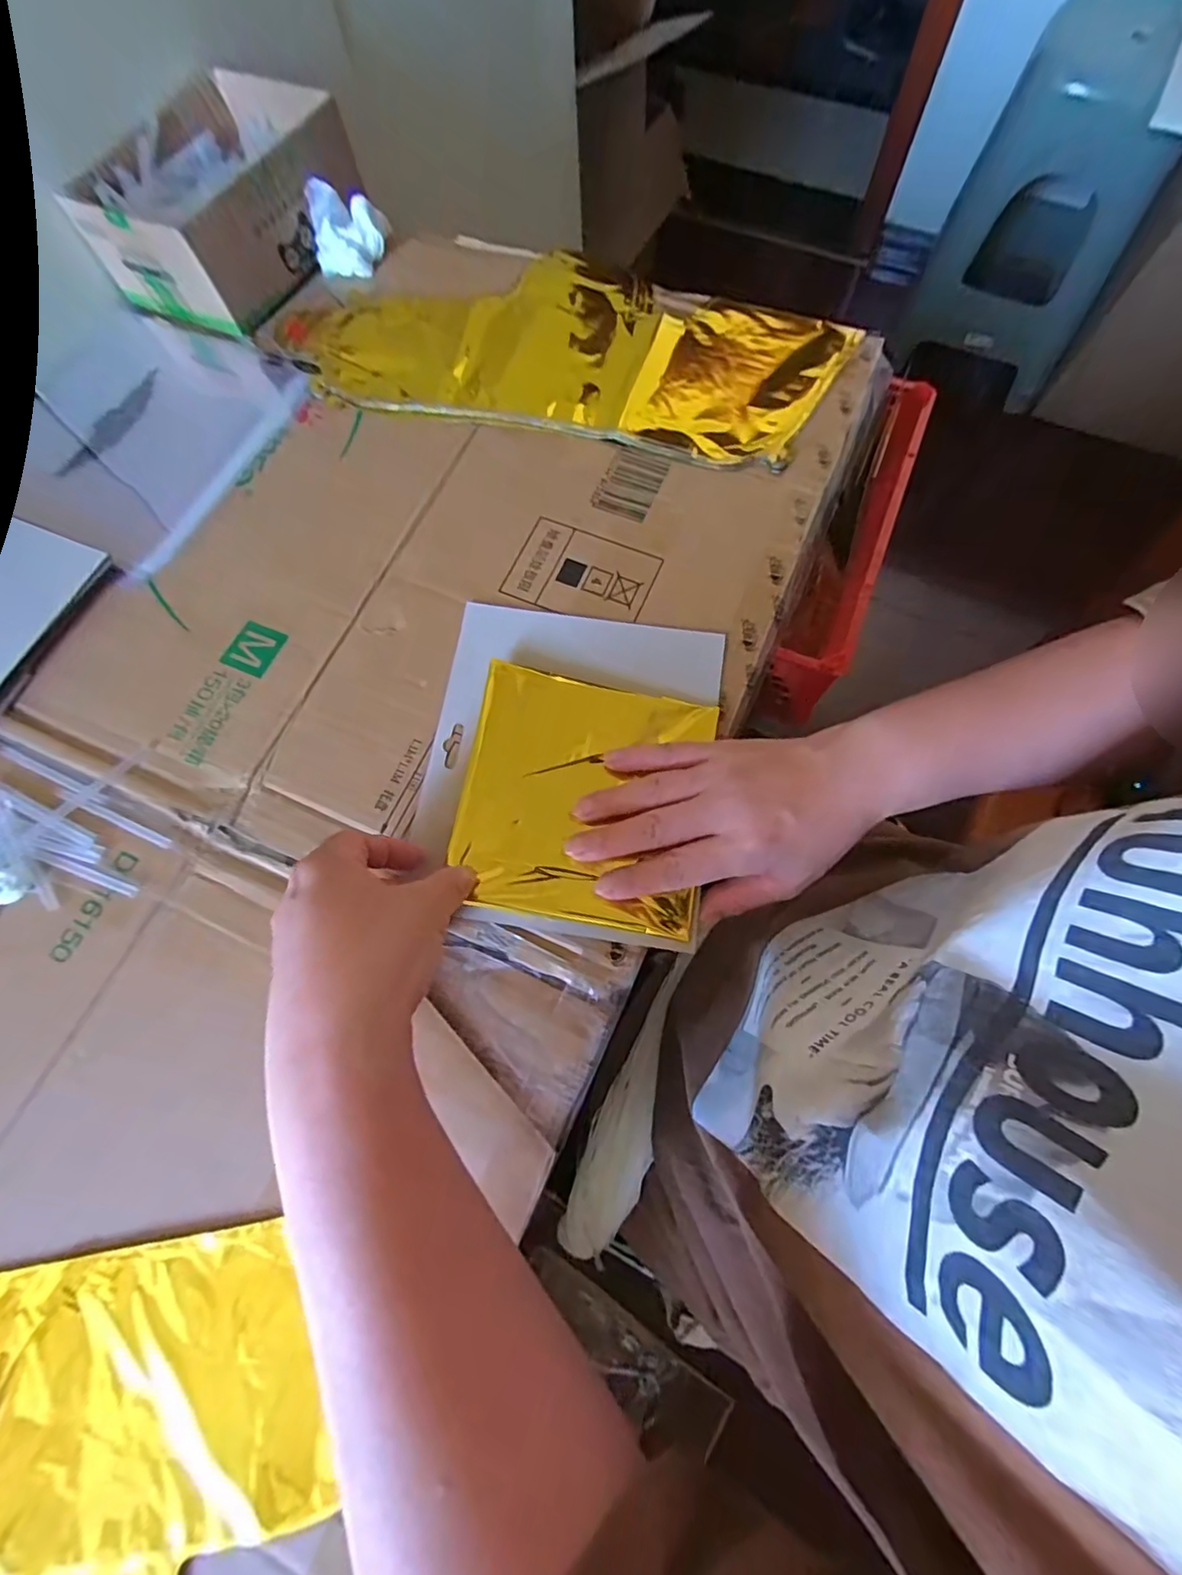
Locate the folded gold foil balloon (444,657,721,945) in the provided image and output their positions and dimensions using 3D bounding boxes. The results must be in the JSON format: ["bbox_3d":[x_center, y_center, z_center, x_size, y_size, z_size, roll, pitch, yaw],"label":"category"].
[{"bbox_3d":[-0.004,0.003,0.325,0.133,0.014,0.138,9,73,5],"label":"folded gold foil balloon"}]

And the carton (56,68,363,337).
[{"bbox_3d":[-0.289,-0.474,0.461,0.148,0.066,0.192,30,76,11],"label":"carton"}]

